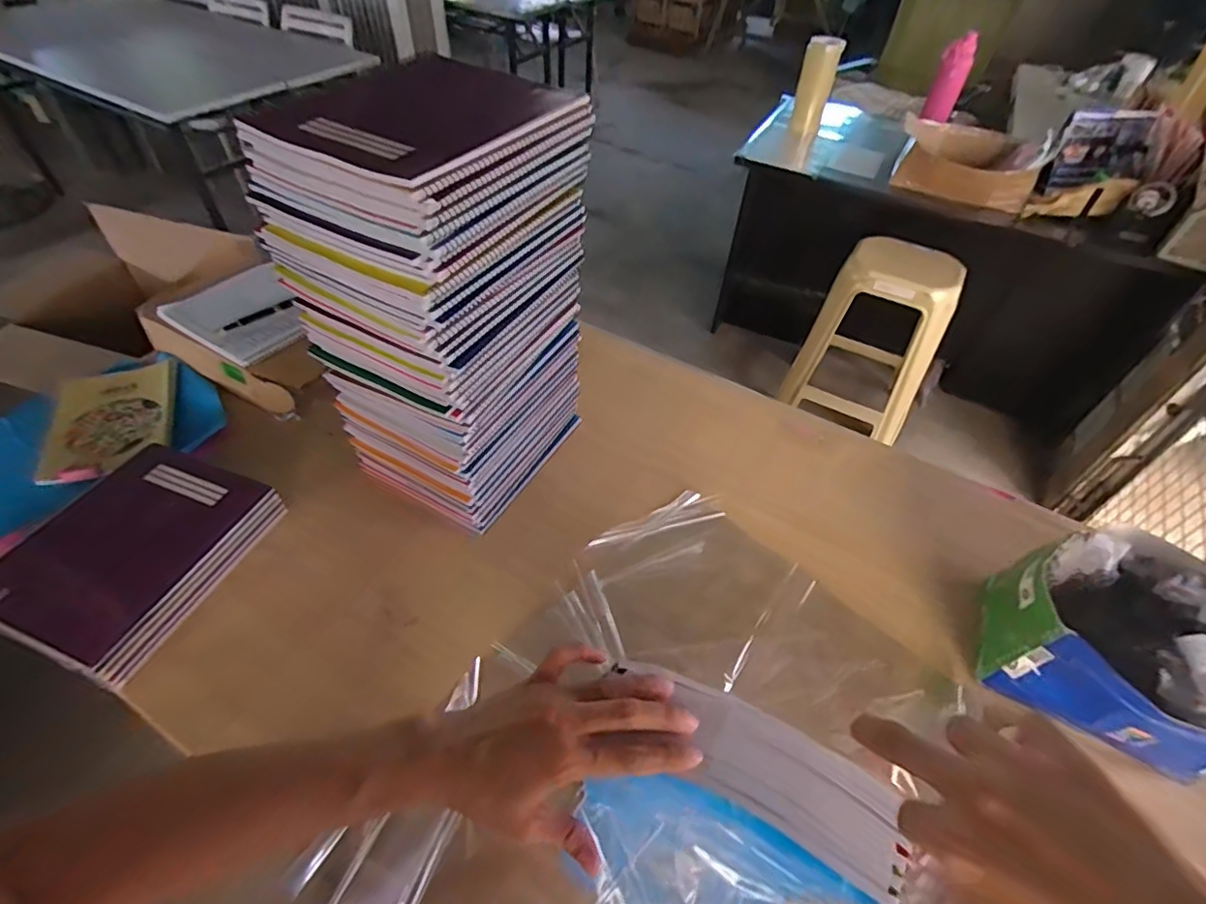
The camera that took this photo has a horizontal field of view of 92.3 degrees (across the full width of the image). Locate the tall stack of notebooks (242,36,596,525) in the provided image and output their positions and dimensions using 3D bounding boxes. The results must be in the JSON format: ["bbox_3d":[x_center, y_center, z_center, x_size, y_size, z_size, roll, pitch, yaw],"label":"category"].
[{"bbox_3d":[-0.169,-0.153,0.685,0.213,0.453,0.274,26,52,19],"label":"tall stack of notebooks"}]

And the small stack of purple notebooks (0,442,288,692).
[{"bbox_3d":[-0.554,0.119,0.685,0.215,0.060,0.250,16,49,11],"label":"small stack of purple notebooks"}]

